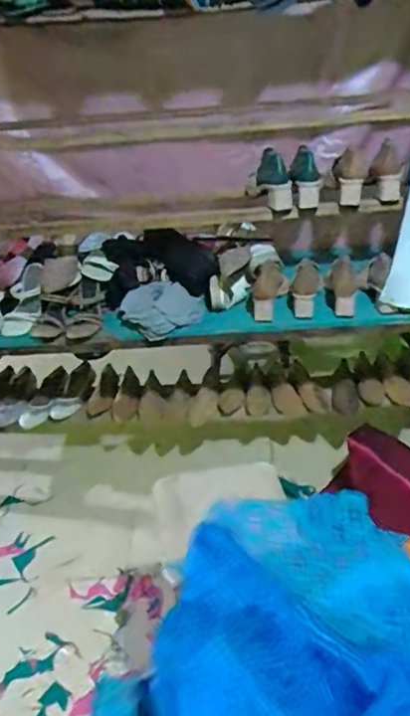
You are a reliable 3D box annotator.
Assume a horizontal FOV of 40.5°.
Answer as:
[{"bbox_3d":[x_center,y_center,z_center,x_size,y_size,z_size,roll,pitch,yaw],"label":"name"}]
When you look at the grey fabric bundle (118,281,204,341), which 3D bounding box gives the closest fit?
[{"bbox_3d":[-0.112,-0.127,1.431,0.190,0.086,0.167,-26,40,-27],"label":"grey fabric bundle"}]

